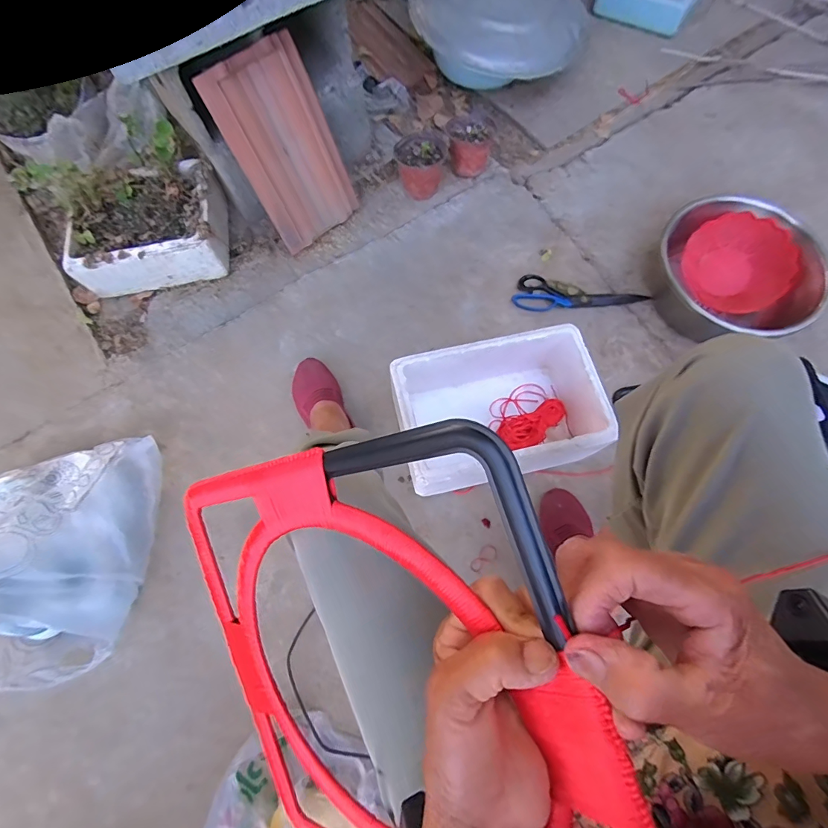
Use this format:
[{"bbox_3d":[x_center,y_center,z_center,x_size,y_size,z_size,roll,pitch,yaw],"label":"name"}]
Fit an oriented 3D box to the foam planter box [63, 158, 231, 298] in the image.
[{"bbox_3d":[-0.583,-0.417,0.931,0.317,0.109,0.248,-11,72,-4],"label":"foam planter box"}]

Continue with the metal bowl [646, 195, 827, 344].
[{"bbox_3d":[0.644,-0.272,0.873,0.300,0.134,0.301,0,72,0],"label":"metal bowl"}]

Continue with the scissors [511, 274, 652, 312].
[{"bbox_3d":[0.364,-0.255,0.923,0.284,0.014,0.081,7,72,2],"label":"scissors"}]

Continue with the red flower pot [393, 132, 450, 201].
[{"bbox_3d":[0.017,-0.594,1.020,0.120,0.105,0.121,0,72,0],"label":"red flower pot"}]

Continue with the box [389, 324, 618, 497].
[{"bbox_3d":[0.144,-0.006,0.759,0.331,0.161,0.247,-14,72,-5],"label":"box"}]

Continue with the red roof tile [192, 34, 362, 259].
[{"bbox_3d":[-0.255,-0.539,0.868,0.209,0.333,0.019,-43,47,-14],"label":"red roof tile"}]

